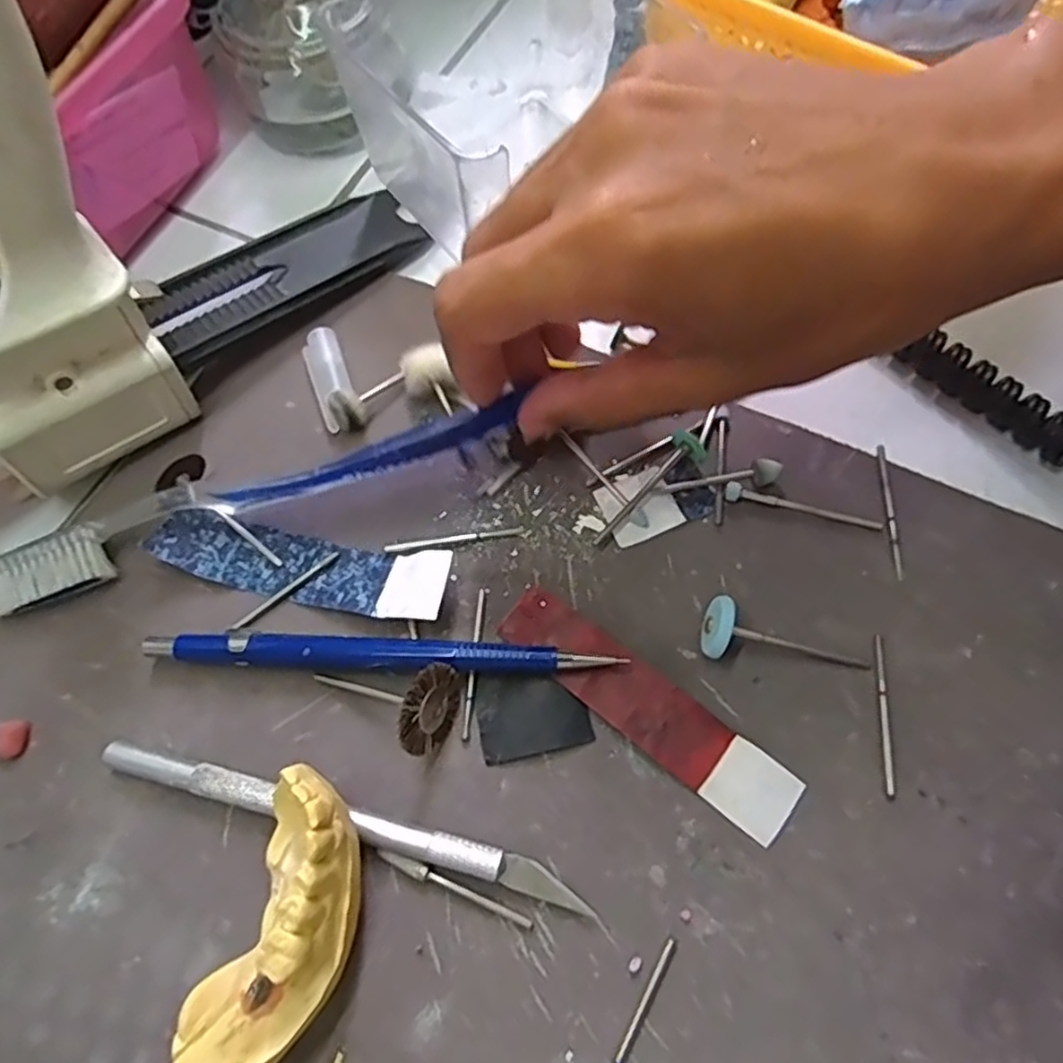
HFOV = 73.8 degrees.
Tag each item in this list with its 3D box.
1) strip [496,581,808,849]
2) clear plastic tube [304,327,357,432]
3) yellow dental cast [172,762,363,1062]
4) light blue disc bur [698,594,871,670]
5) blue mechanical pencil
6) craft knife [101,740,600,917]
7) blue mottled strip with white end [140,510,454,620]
[{"bbox_3d":[0.031,0.048,0.199,0.092,0.004,0.020,36,74,17],"label":"strip"},{"bbox_3d":[-0.070,-0.054,0.247,0.013,0.010,0.039,-21,67,-5],"label":"clear plastic tube"},{"bbox_3d":[-0.056,0.093,0.168,0.027,0.034,0.064,20,69,12],"label":"yellow dental cast"},{"bbox_3d":[0.070,0.034,0.203,0.047,0.014,0.017,18,70,-5],"label":"light blue disc bur"},{"bbox_3d":[-0.045,0.035,0.206,0.136,0.010,0.009,2,67,5],"label":"blue mechanical pencil"},{"bbox_3d":[-0.052,0.077,0.190,0.137,0.008,0.009,13,68,9],"label":"craft knife"},{"bbox_3d":[-0.072,0.009,0.217,0.094,0.011,0.022,11,68,9],"label":"blue mottled strip with white end"}]

